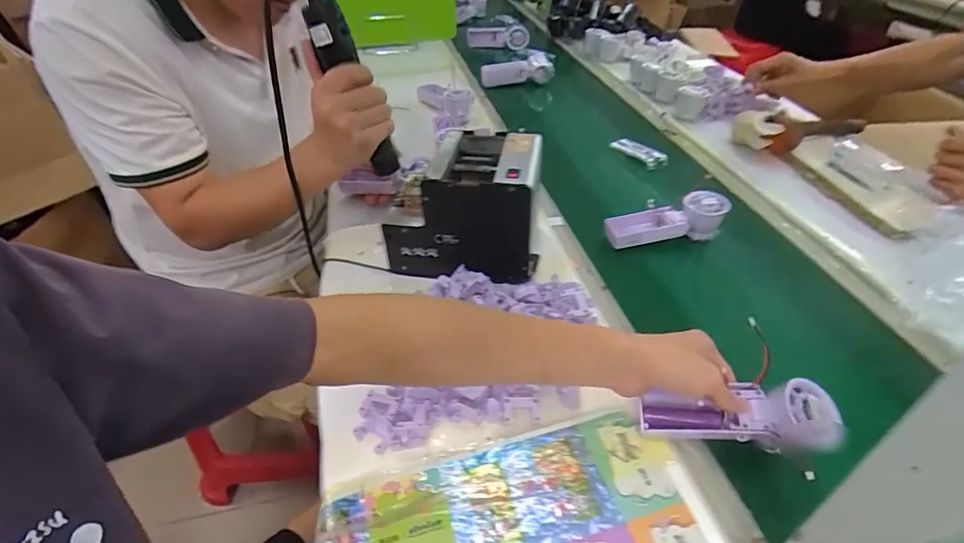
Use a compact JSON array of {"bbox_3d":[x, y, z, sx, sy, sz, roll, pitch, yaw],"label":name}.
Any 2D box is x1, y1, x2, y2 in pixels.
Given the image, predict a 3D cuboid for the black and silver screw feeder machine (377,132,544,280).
[{"bbox_3d":[-0.027,-0.088,0.627,0.181,0.139,0.149,1,40,0],"label":"black and silver screw feeder machine"}]

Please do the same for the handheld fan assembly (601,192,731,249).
[{"bbox_3d":[0.269,-0.068,0.719,0.172,0.053,0.056,-13,42,6],"label":"handheld fan assembly"}]

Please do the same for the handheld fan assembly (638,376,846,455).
[{"bbox_3d":[0.223,0.127,0.425,0.167,0.029,0.053,-2,42,6],"label":"handheld fan assembly"}]

